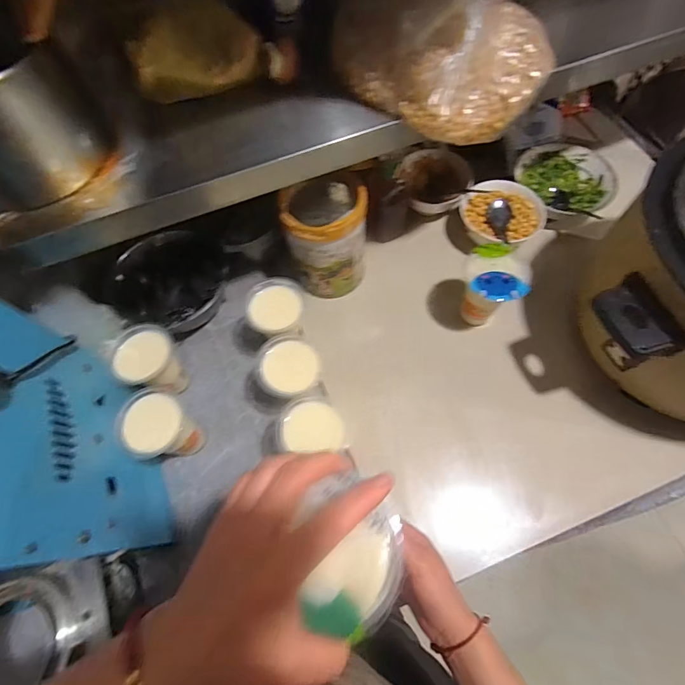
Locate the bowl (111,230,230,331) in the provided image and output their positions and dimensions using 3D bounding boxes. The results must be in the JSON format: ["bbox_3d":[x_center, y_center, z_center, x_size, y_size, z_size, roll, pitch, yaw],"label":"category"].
[{"bbox_3d":[-0.290,-0.094,0.665,0.187,0.092,0.187,-38,70,-14],"label":"bowl"}]

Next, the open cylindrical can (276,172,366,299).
[{"bbox_3d":[-0.026,-0.172,0.631,0.129,0.182,0.133,-7,66,-1],"label":"open cylindrical can"}]

